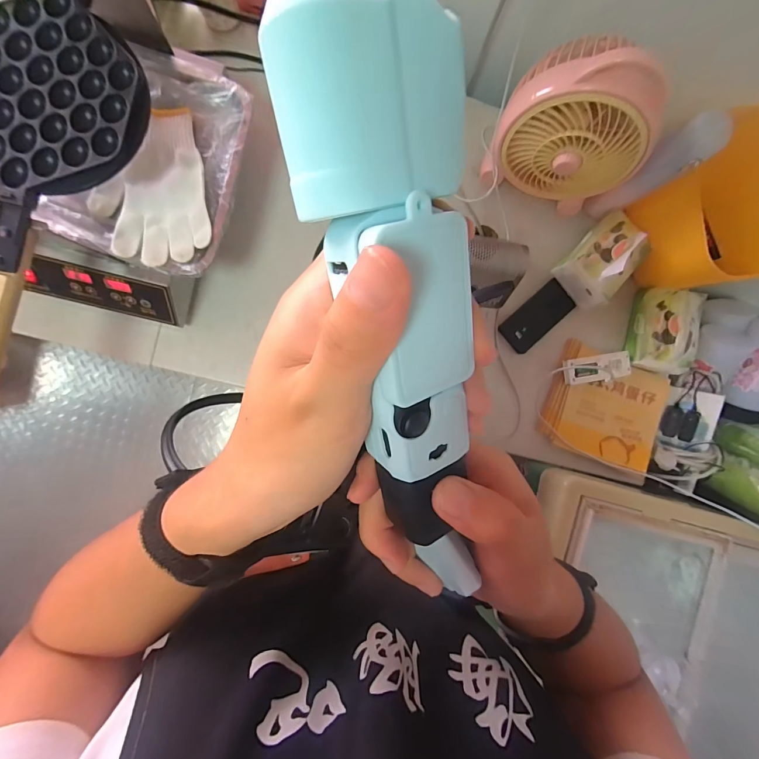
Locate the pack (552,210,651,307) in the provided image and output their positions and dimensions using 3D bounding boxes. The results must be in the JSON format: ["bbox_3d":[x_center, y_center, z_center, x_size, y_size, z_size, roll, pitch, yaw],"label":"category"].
[{"bbox_3d":[0.389,-0.207,0.630,0.144,0.089,0.104,-42,94,-6],"label":"pack"}]

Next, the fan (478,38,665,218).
[{"bbox_3d":[0.288,-0.365,0.547,0.218,0.234,0.106,13,87,-7],"label":"fan"}]

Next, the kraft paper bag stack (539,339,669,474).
[{"bbox_3d":[0.415,0.052,0.665,0.223,0.018,0.187,17,87,-7],"label":"kraft paper bag stack"}]

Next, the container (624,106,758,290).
[{"bbox_3d":[0.545,-0.283,0.614,0.205,0.140,0.261,-17,91,-7],"label":"container"}]

